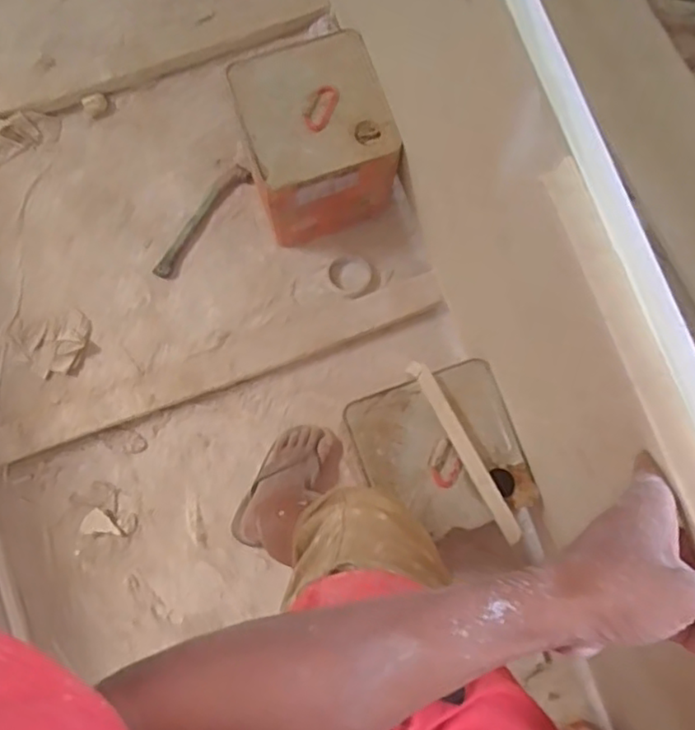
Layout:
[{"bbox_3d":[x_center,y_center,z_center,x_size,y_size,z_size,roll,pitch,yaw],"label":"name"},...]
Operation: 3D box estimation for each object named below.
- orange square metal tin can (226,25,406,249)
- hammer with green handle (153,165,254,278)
[{"bbox_3d":[-0.060,-0.392,1.146,0.236,0.215,0.240,-20,80,-6],"label":"orange square metal tin can"},{"bbox_3d":[-0.285,-0.280,1.251,0.048,0.024,0.263,38,81,5],"label":"hammer with green handle"}]

